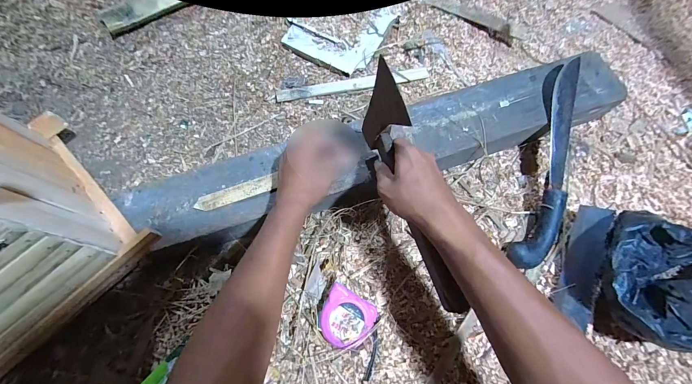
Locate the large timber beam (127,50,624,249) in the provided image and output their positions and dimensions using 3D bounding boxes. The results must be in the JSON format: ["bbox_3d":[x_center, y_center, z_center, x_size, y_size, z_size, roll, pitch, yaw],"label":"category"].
[{"bbox_3d":[0.076,-0.073,0.496,0.828,0.064,0.123,-18,73,-8],"label":"large timber beam"}]

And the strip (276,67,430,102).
[{"bbox_3d":[0.016,-0.212,0.580,0.299,0.010,0.031,-11,72,-6],"label":"strip"}]

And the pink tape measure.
[{"bbox_3d":[0.000,0.185,0.431,0.075,0.027,0.071,29,72,8],"label":"pink tape measure"}]

